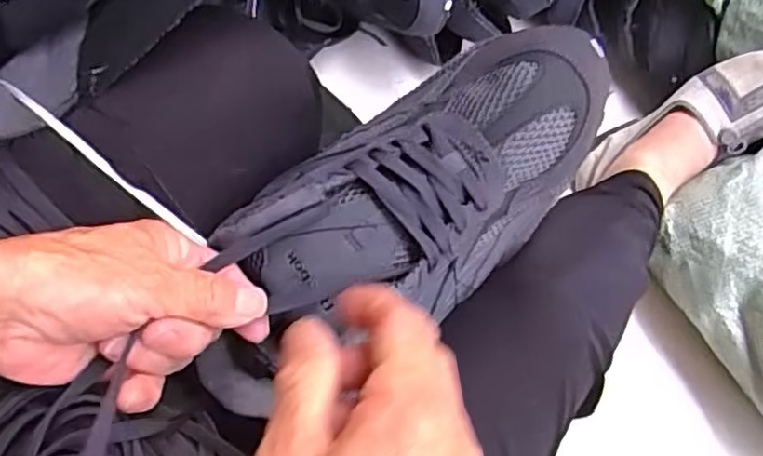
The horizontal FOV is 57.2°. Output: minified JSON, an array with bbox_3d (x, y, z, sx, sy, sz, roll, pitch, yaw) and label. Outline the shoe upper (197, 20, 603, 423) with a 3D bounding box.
[{"bbox_3d":[0.009,-0.007,0.351,0.245,0.065,0.095,-36,78,-2],"label":"shoe upper"}]

